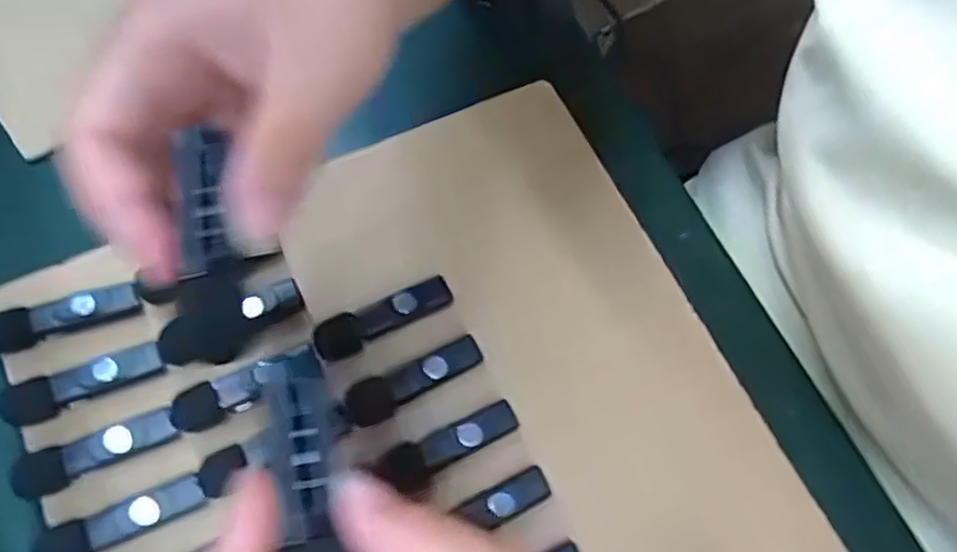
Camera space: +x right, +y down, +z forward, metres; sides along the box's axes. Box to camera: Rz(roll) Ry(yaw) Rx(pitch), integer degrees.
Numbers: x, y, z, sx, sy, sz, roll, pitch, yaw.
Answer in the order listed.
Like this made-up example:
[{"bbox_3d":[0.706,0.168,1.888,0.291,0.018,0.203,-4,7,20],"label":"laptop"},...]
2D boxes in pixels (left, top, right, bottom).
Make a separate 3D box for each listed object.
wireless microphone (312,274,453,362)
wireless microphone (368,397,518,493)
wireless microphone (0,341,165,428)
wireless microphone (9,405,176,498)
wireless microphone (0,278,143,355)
[{"bbox_3d":[-0.043,0.019,0.326,0.065,0.009,0.018,-24,71,-9],"label":"wireless microphone"},{"bbox_3d":[-0.013,0.076,0.310,0.064,0.011,0.021,-22,71,-9],"label":"wireless microphone"},{"bbox_3d":[-0.170,0.045,0.305,0.064,0.010,0.018,-24,71,-9],"label":"wireless microphone"},{"bbox_3d":[-0.160,0.073,0.295,0.063,0.011,0.016,-21,71,-8],"label":"wireless microphone"},{"bbox_3d":[-0.185,0.018,0.316,0.065,0.014,0.015,-18,70,-7],"label":"wireless microphone"}]

